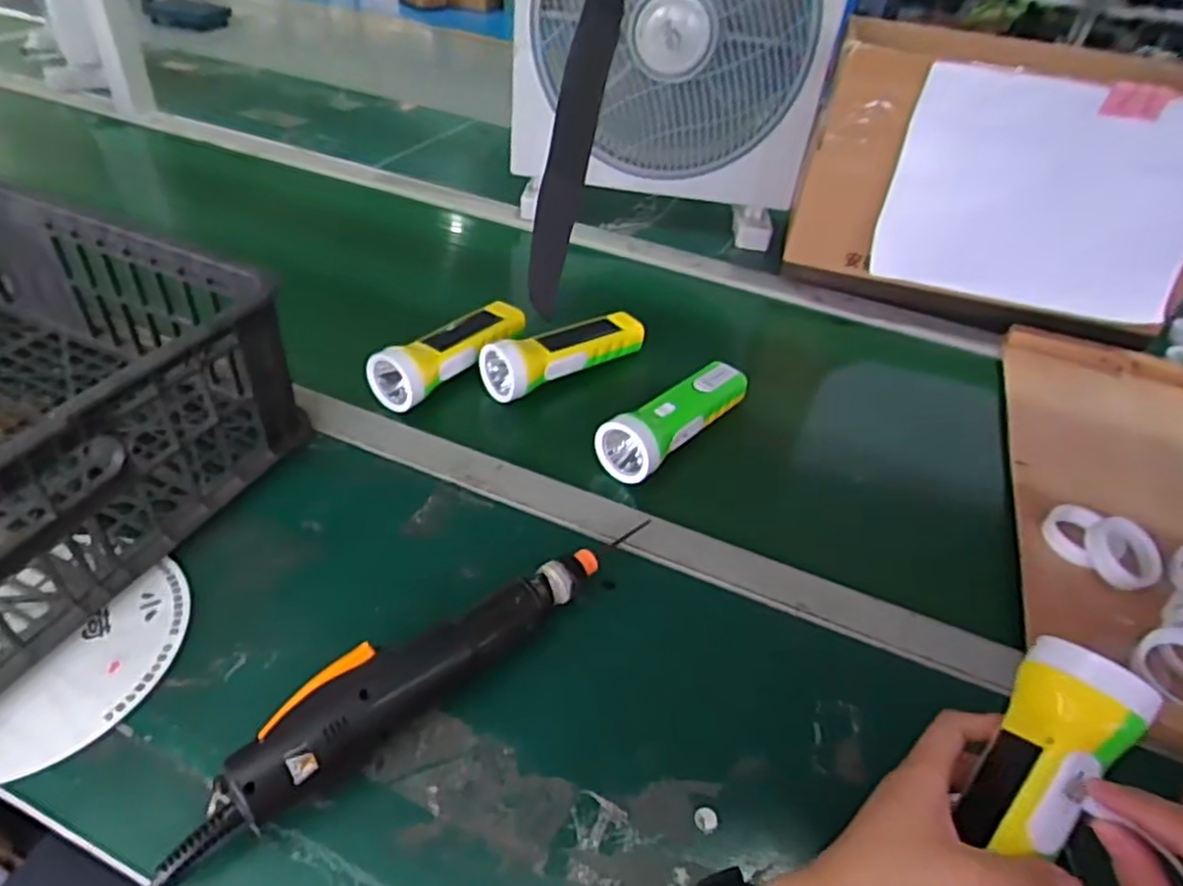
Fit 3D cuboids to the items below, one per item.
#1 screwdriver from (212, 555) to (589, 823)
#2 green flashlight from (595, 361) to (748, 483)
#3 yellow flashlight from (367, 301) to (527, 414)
[{"bbox_3d":[-0.093,0.129,0.419,0.237,0.044,0.044,-31,53,-34],"label":"screwdriver"},{"bbox_3d":[0.077,-0.028,0.620,0.053,0.047,0.172,30,47,26],"label":"green flashlight"},{"bbox_3d":[-0.130,-0.095,0.670,0.059,0.052,0.184,26,45,22],"label":"yellow flashlight"}]

